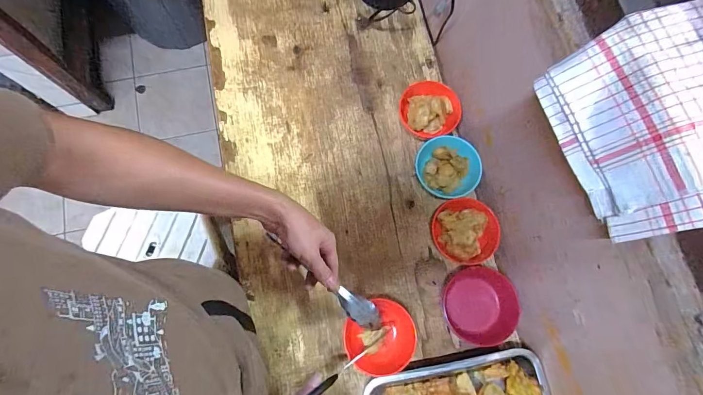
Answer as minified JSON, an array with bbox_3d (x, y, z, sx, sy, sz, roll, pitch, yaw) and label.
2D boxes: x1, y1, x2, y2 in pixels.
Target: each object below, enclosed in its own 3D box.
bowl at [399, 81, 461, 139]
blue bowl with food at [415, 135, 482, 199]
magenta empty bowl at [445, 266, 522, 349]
[{"bbox_3d":[0.145,-0.163,0.683,0.108,0.067,0.095,42,78,9],"label":"bowl"},{"bbox_3d":[0.166,-0.049,0.660,0.105,0.057,0.103,0,75,-2],"label":"blue bowl with food"},{"bbox_3d":[0.210,0.176,0.609,0.106,0.049,0.117,-5,76,-3],"label":"magenta empty bowl"}]

